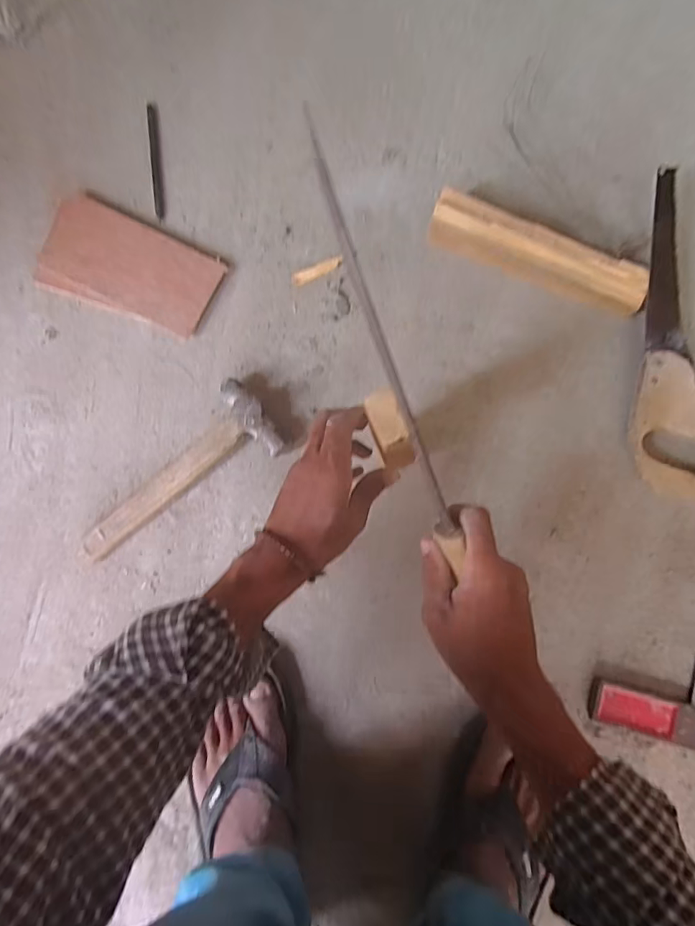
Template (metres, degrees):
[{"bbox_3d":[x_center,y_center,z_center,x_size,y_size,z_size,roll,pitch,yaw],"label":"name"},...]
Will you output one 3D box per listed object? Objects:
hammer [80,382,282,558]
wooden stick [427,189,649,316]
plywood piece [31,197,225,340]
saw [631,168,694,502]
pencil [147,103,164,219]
[{"bbox_3d":[-0.187,0.015,0.512,0.237,0.033,0.084,-35,85,2],"label":"hammer"},{"bbox_3d":[0.195,-0.215,0.500,0.222,0.037,0.053,24,89,5],"label":"wooden stick"},{"bbox_3d":[-0.249,-0.218,0.542,0.208,0.010,0.113,29,89,6],"label":"plywood piece"},{"bbox_3d":[0.347,-0.123,0.482,0.106,0.034,0.321,5,87,5],"label":"saw"},{"bbox_3d":[-0.221,-0.348,0.554,0.011,0.005,0.135,-6,86,4],"label":"pencil"}]

